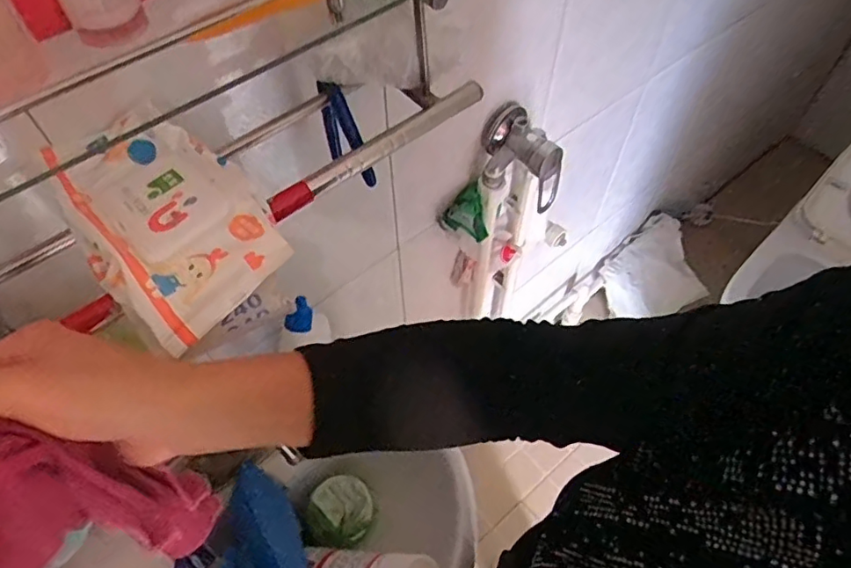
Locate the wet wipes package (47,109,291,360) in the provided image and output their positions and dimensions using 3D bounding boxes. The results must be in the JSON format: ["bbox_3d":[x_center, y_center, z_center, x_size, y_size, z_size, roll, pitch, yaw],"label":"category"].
[{"bbox_3d":[-0.182,-0.049,0.383,0.183,0.032,0.105,39,64,24],"label":"wet wipes package"}]

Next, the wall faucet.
[{"bbox_3d":[0.137,-0.182,0.804,0.116,0.109,0.086,11,56,7],"label":"wall faucet"}]

